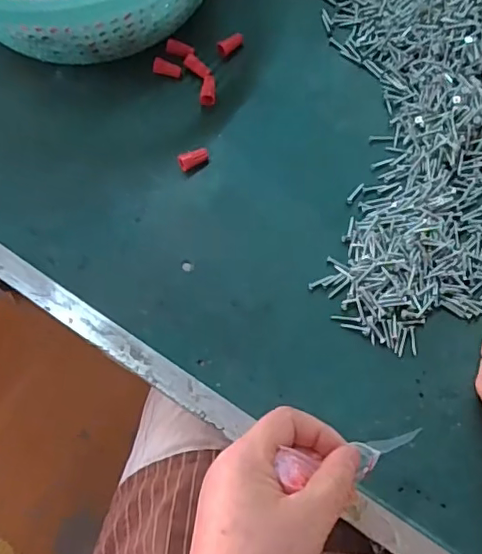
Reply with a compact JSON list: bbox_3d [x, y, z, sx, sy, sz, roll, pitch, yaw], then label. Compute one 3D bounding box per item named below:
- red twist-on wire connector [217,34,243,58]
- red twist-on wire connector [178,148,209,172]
[{"bbox_3d":[-0.008,-0.190,0.461,0.023,0.011,0.010,-31,75,-8],"label":"red twist-on wire connector"},{"bbox_3d":[-0.036,-0.091,0.432,0.025,0.012,0.010,-26,74,-7],"label":"red twist-on wire connector"}]

